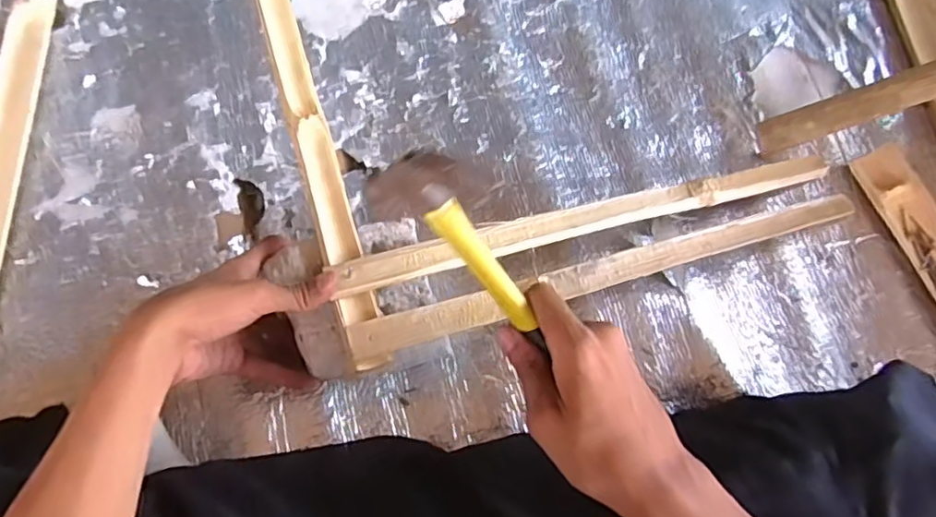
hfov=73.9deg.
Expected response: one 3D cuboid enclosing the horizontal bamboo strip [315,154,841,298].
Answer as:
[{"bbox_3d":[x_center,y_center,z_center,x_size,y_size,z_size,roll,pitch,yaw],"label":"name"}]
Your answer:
[{"bbox_3d":[0.132,-0.041,0.562,0.508,0.013,0.027,-14,71,-20],"label":"horizontal bamboo strip"}]

